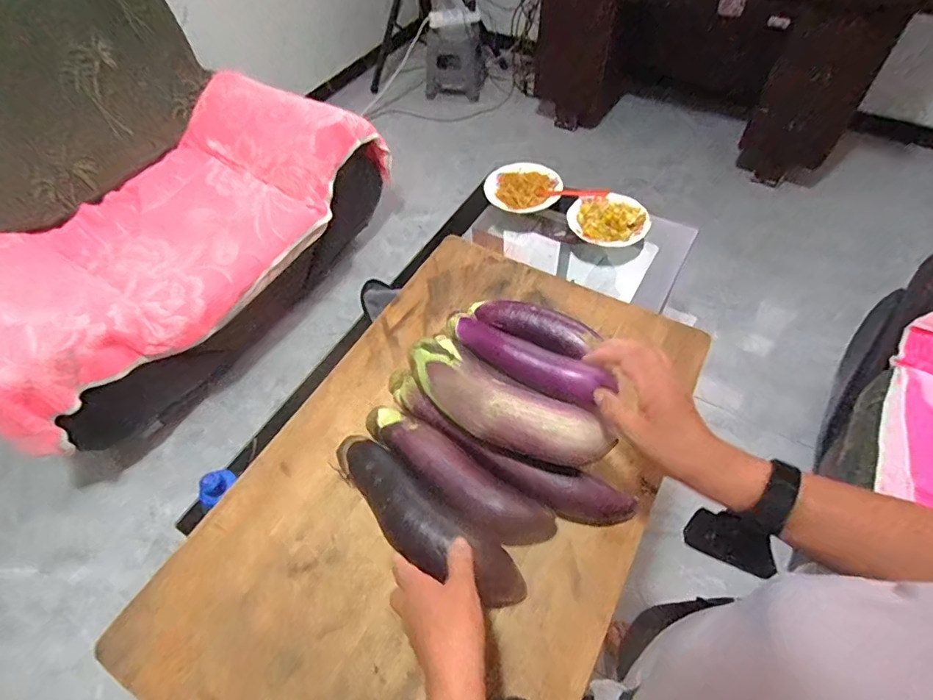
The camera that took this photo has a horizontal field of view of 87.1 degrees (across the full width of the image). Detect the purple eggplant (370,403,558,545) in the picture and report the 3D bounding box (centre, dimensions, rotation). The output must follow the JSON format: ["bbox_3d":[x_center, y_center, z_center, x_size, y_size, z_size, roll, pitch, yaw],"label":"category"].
[{"bbox_3d":[-0.015,0.136,0.546,0.243,0.056,0.058,33,63,23],"label":"purple eggplant"}]

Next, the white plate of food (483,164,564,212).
[{"bbox_3d":[0.155,-0.446,1.335,0.206,0.033,0.176,11,56,11],"label":"white plate of food"}]

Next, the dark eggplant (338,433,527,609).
[{"bbox_3d":[-0.049,0.178,0.514,0.242,0.061,0.065,34,64,21],"label":"dark eggplant"}]

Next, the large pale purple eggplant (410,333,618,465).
[{"bbox_3d":[0.034,0.059,0.537,0.242,0.076,0.091,35,64,24],"label":"large pale purple eggplant"}]

